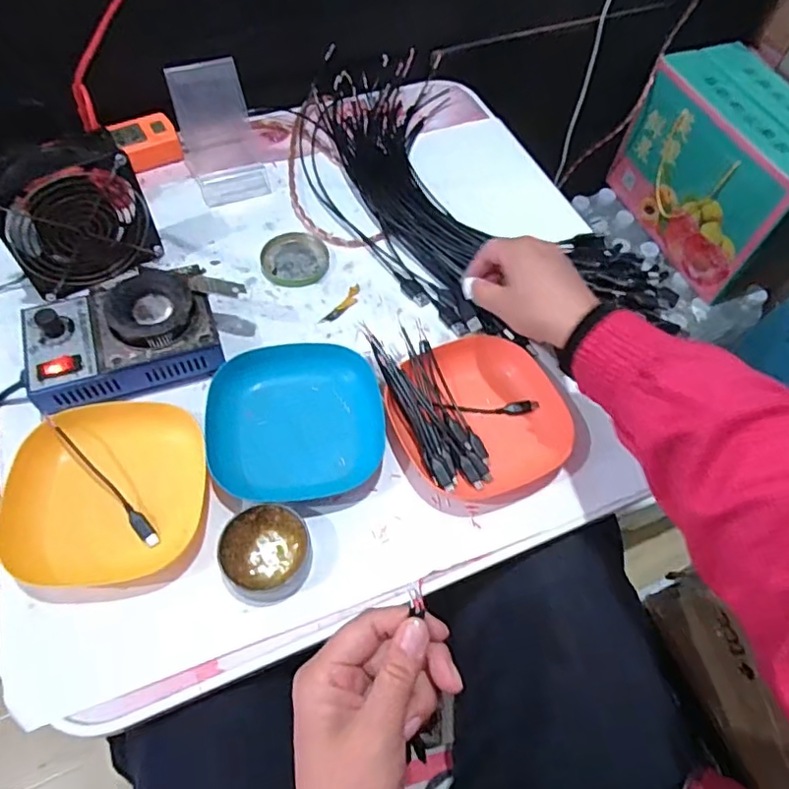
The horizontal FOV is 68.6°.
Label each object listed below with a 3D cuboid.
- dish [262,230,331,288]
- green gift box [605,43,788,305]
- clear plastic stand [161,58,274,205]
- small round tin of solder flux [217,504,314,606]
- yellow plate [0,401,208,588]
[{"bbox_3d":[-0.101,-0.138,0.587,0.066,0.006,0.066,1,59,-1],"label":"dish"},{"bbox_3d":[0.546,-0.354,0.943,0.163,0.238,0.330,-19,63,-14],"label":"green gift box"},{"bbox_3d":[-0.187,-0.279,0.614,0.076,0.095,0.104,-16,61,-11],"label":"clear plastic stand"},{"bbox_3d":[-0.092,0.115,0.419,0.061,0.027,0.066,1,59,-1],"label":"small round tin of solder flux"},{"bbox_3d":[-0.214,0.069,0.438,0.139,0.030,0.136,-11,60,-8],"label":"yellow plate"}]

